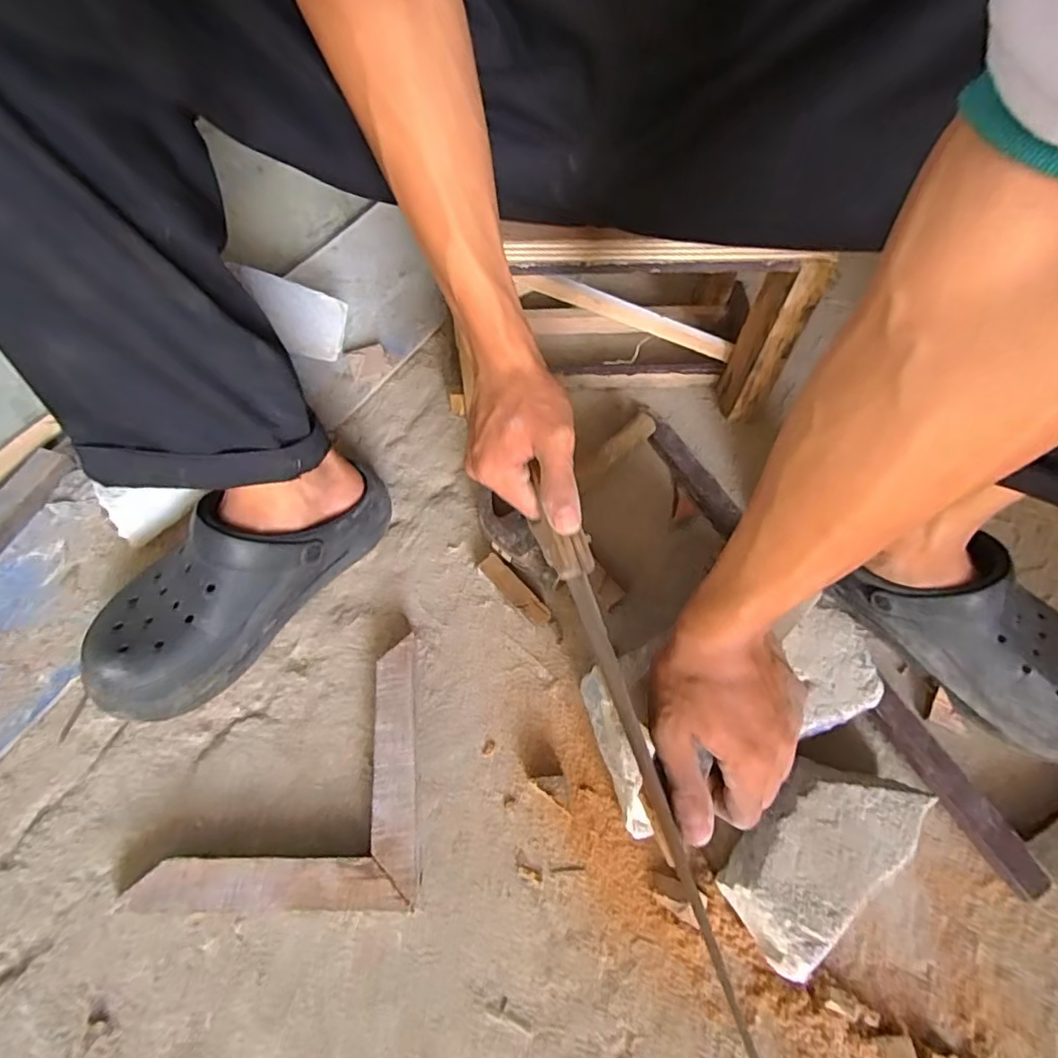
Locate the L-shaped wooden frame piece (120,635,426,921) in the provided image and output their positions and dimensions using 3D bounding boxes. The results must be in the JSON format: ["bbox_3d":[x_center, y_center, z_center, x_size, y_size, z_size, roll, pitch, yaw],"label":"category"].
[{"bbox_3d":[-0.171,0.177,0.435,0.184,0.025,0.183,1,58,-2],"label":"L-shaped wooden frame piece"}]

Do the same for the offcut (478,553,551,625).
[{"bbox_3d":[-0.013,0.054,0.521,0.019,0.011,0.079,-43,70,-6],"label":"offcut"}]

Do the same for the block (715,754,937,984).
[{"bbox_3d":[0.194,0.213,0.398,0.143,0.070,0.075,-33,64,-21],"label":"block"}]

